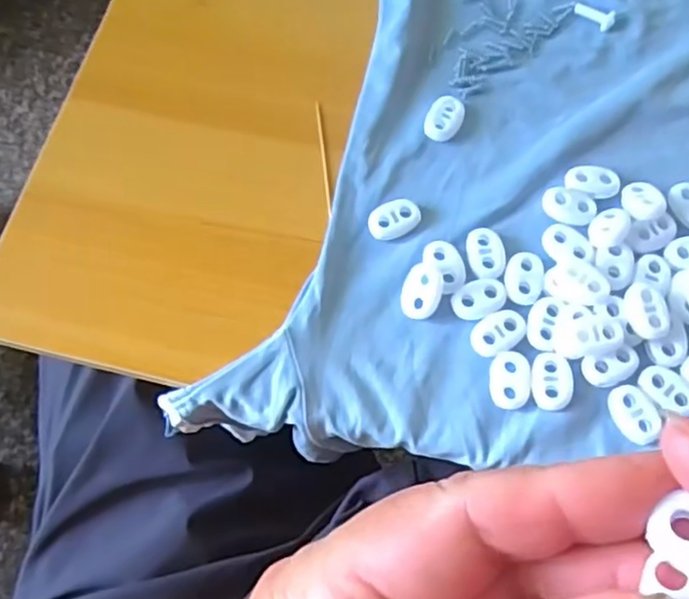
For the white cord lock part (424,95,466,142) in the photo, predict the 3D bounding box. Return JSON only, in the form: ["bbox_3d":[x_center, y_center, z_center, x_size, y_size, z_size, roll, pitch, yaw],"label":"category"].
[{"bbox_3d":[0.045,-0.081,0.297,0.015,0.005,0.022,34,74,13],"label":"white cord lock part"}]

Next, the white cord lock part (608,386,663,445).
[{"bbox_3d":[0.109,0.043,0.249,0.014,0.004,0.022,-21,70,-6],"label":"white cord lock part"}]

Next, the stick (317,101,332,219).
[{"bbox_3d":[-0.009,-0.062,0.297,0.004,0.005,0.062,-6,69,0],"label":"stick"}]

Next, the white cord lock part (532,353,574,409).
[{"bbox_3d":[0.079,0.031,0.253,0.015,0.004,0.022,-1,69,2],"label":"white cord lock part"}]

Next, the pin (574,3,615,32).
[{"bbox_3d":[0.119,-0.137,0.318,0.019,0.006,0.007,35,74,14],"label":"pin"}]

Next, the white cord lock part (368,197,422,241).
[{"bbox_3d":[0.021,-0.034,0.280,0.022,0.005,0.015,-33,72,-10],"label":"white cord lock part"}]

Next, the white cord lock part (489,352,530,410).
[{"bbox_3d":[0.064,0.031,0.256,0.015,0.004,0.022,2,69,2],"label":"white cord lock part"}]

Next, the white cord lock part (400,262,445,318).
[{"bbox_3d":[0.031,-0.004,0.268,0.015,0.007,0.021,12,70,6],"label":"white cord lock part"}]

